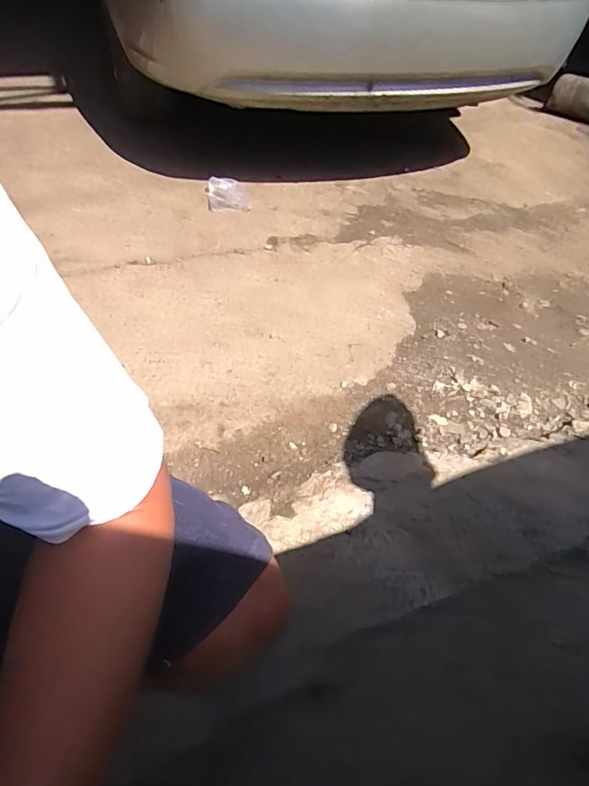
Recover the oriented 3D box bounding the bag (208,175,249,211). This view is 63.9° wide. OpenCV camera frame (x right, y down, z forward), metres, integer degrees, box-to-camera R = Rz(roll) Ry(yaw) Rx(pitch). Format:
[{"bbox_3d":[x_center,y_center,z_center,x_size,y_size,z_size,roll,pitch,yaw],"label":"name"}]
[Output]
[{"bbox_3d":[-0.222,-0.675,1.591,0.140,0.046,0.181,-2,50,-7],"label":"bag"}]

